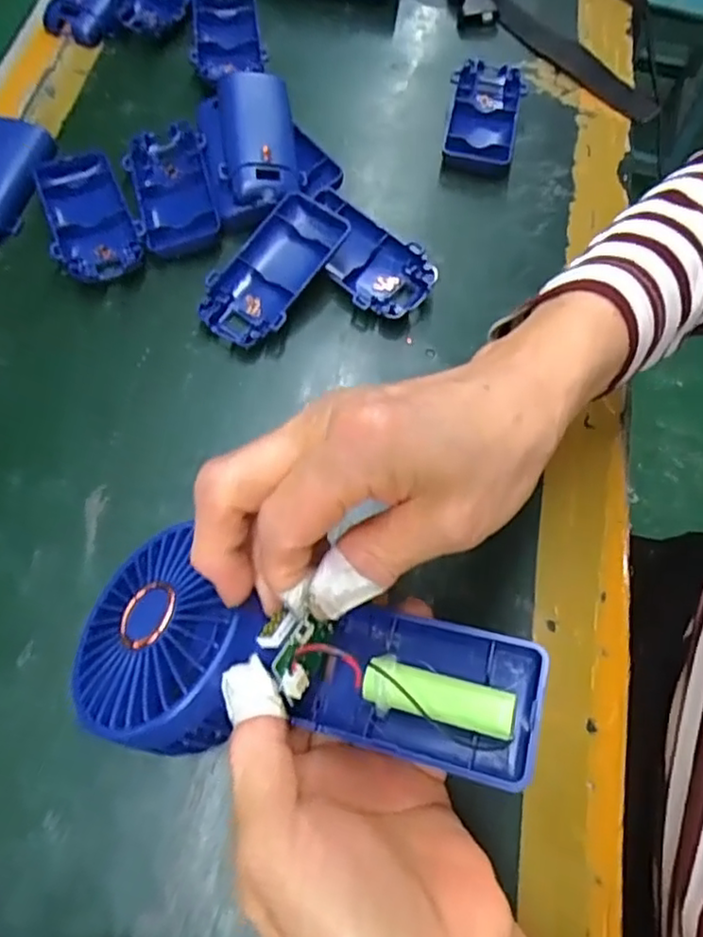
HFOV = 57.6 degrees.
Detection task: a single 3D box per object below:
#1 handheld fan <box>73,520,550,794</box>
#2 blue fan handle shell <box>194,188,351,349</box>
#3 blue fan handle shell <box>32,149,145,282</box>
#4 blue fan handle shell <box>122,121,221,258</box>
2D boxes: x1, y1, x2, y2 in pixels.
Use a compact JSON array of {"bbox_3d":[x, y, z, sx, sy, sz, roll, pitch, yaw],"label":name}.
[{"bbox_3d":[-0.026,0.063,0.222,0.175,0.044,0.075,4,65,19],"label":"handheld fan"},{"bbox_3d":[-0.045,-0.112,0.365,0.050,0.021,0.094,26,73,18],"label":"blue fan handle shell"},{"bbox_3d":[-0.155,-0.148,0.378,0.048,0.015,0.093,-25,71,-13],"label":"blue fan handle shell"},{"bbox_3d":[-0.108,-0.167,0.388,0.047,0.019,0.093,-11,68,-7],"label":"blue fan handle shell"}]

